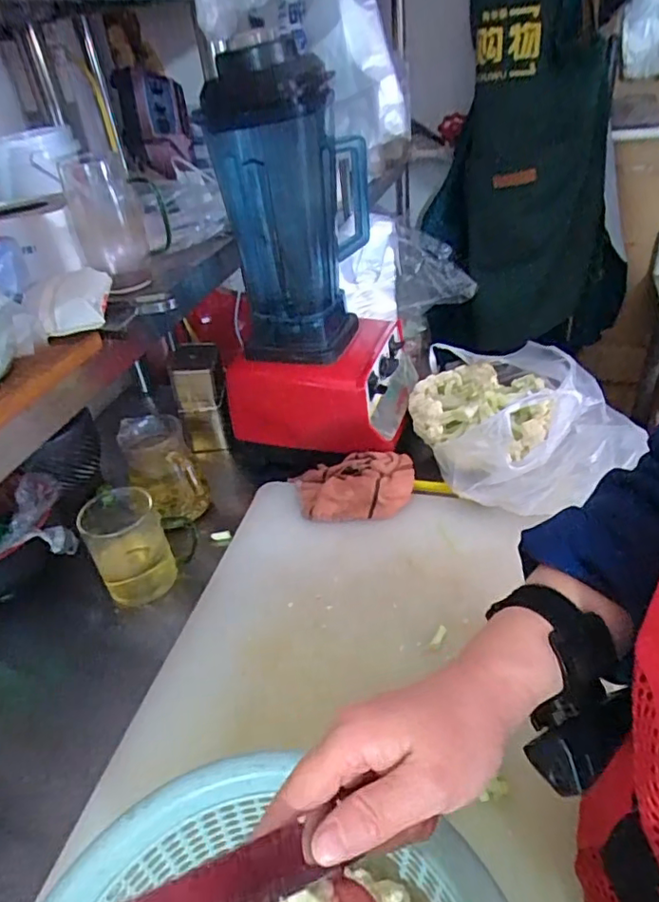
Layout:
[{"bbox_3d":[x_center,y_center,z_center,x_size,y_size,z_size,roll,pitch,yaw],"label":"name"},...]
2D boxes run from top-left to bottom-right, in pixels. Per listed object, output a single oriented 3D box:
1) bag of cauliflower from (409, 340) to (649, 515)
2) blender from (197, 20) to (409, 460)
[{"bbox_3d":[0.232,-0.040,0.735,0.256,0.115,0.269,3,38,13],"label":"bag of cauliflower"},{"bbox_3d":[-0.022,-0.236,0.750,0.223,0.443,0.250,0,37,9],"label":"blender"}]

